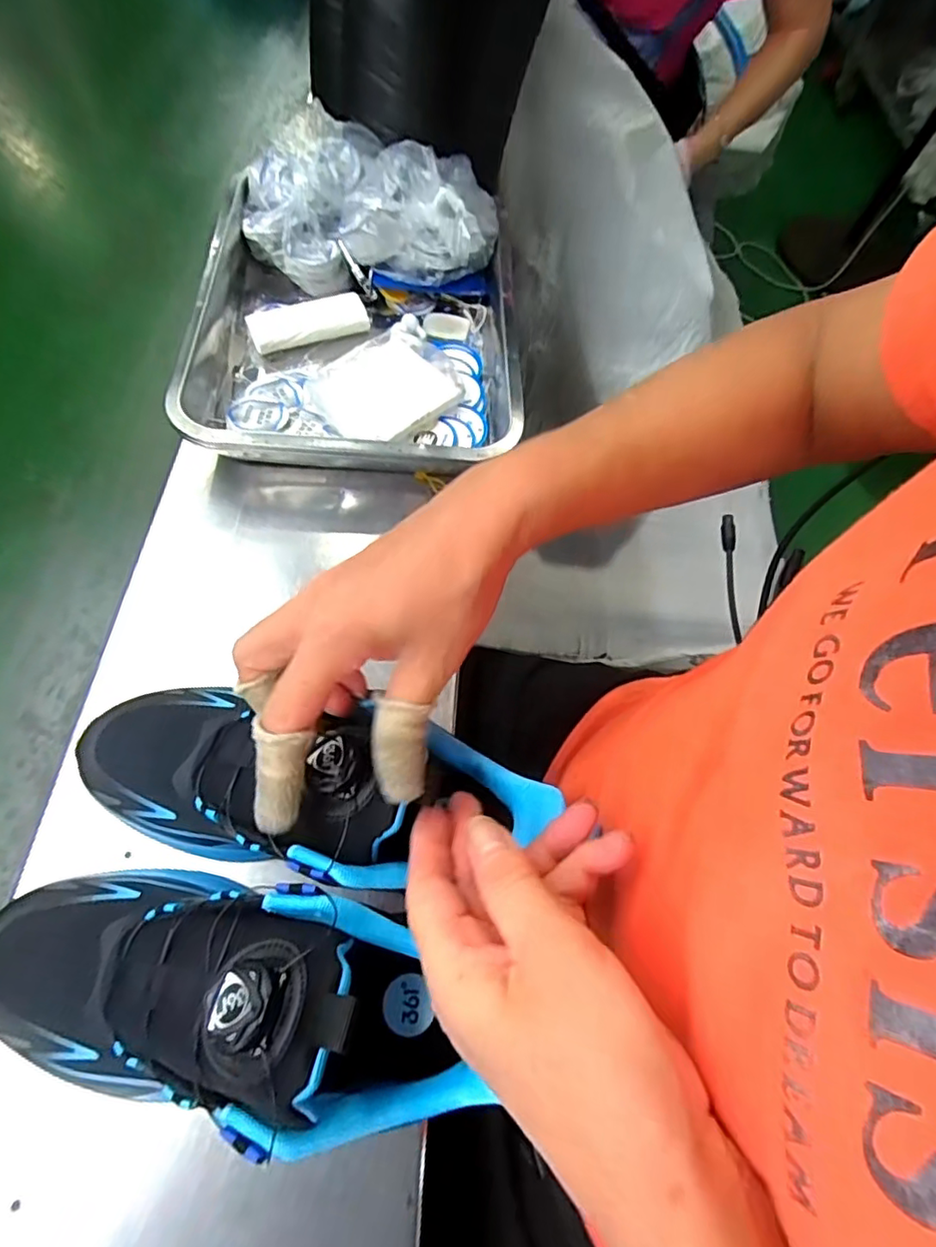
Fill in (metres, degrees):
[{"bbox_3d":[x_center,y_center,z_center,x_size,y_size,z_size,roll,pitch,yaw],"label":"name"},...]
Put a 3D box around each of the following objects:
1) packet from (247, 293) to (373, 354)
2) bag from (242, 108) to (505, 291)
[{"bbox_3d":[-0.140,-0.268,0.514,0.103,0.016,0.034,-21,102,-18],"label":"packet"},{"bbox_3d":[-0.088,-0.384,0.528,0.233,0.079,0.156,19,64,2],"label":"bag"}]

